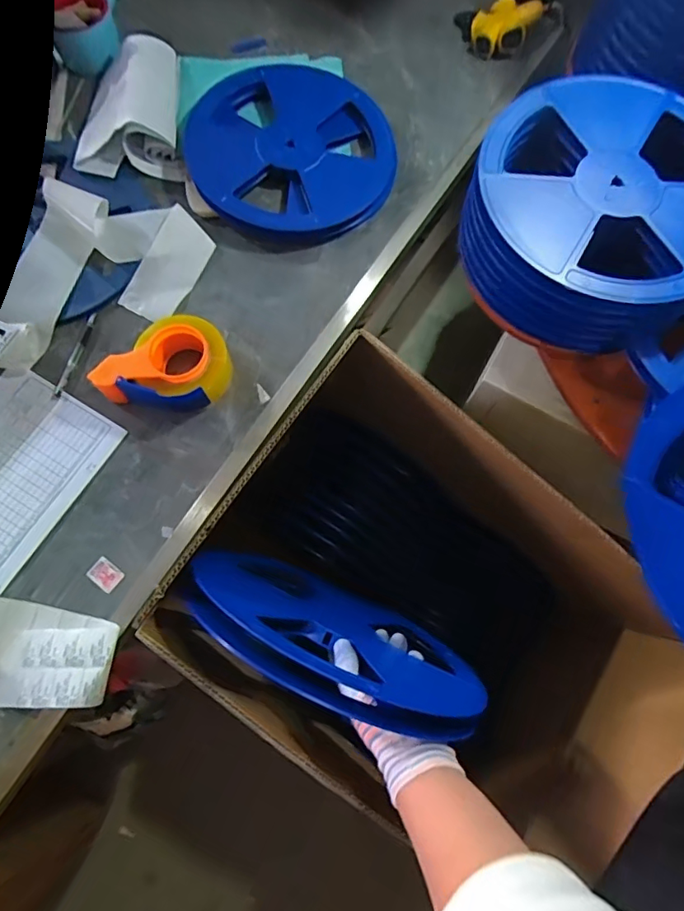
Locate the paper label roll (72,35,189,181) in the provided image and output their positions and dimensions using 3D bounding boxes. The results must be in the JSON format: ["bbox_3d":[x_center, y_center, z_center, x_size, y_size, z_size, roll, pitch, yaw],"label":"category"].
[{"bbox_3d":[-0.341,-0.557,0.810,0.166,0.080,0.228,-5,75,-3],"label":"paper label roll"}]

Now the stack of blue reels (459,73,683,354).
[{"bbox_3d":[0.316,-0.303,0.631,0.314,0.098,0.328,20,75,4],"label":"stack of blue reels"}]

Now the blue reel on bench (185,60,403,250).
[{"bbox_3d":[-0.078,-0.485,0.805,0.309,0.050,0.321,0,75,-1],"label":"blue reel on bench"}]

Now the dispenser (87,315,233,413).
[{"bbox_3d":[-0.235,-0.129,0.694,0.161,0.063,0.134,11,75,2],"label":"dispenser"}]

